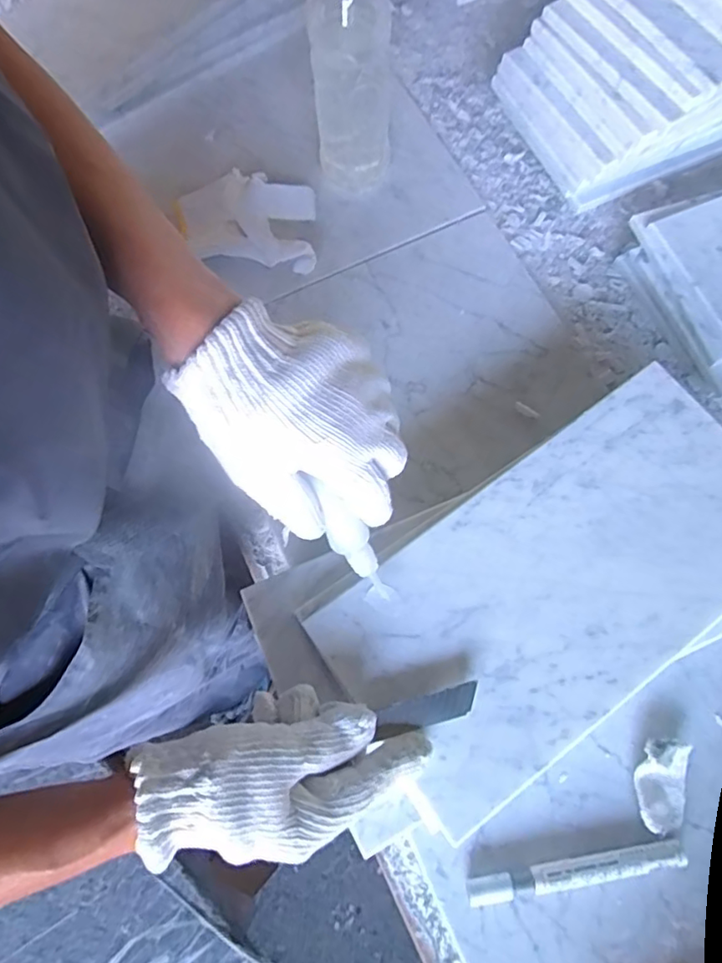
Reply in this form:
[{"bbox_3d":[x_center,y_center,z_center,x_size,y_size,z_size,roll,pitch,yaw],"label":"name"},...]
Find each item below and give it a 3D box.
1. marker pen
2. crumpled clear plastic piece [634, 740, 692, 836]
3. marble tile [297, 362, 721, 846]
[{"bbox_3d":[0.142,0.259,0.371,0.143,0.016,0.015,-10,72,-1],"label":"marker pen"},{"bbox_3d":[0.209,0.212,0.388,0.034,0.022,0.058,4,72,4],"label":"crumpled clear plastic piece"},{"bbox_3d":[0.128,0.060,0.356,0.296,0.010,0.151,-33,75,-10],"label":"marble tile"}]

